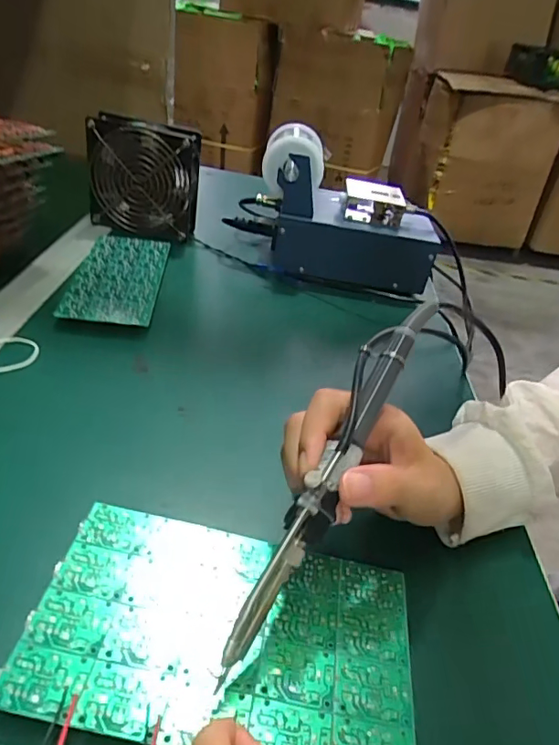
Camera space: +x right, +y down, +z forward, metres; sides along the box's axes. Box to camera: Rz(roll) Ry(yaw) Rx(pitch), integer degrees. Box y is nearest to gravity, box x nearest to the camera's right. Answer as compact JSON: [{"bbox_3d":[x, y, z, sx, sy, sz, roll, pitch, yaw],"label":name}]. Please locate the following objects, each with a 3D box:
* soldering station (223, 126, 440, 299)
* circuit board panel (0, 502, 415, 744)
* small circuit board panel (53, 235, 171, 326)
[{"bbox_3d":[0.067,-0.181,0.585,0.231,0.142,0.110,10,35,0],"label":"soldering station"},{"bbox_3d":[-0.025,0.121,0.242,0.174,0.004,0.101,12,36,1],"label":"circuit board panel"},{"bbox_3d":[-0.156,-0.095,0.497,0.077,0.004,0.164,6,39,-8],"label":"small circuit board panel"}]

